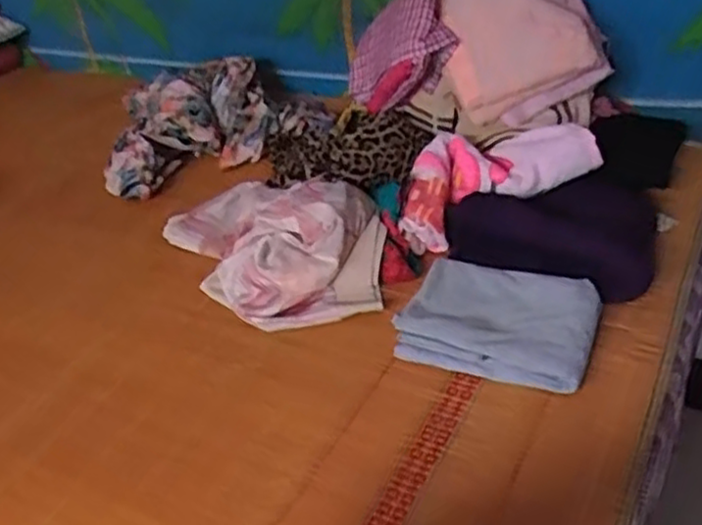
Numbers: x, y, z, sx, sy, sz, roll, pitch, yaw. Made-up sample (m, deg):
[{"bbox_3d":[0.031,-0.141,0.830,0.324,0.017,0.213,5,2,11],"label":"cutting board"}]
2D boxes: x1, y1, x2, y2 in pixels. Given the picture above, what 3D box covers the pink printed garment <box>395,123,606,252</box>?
[{"bbox_3d":[0.165,-0.103,0.858,0.234,0.084,0.106,-19,35,8],"label":"pink printed garment"}]

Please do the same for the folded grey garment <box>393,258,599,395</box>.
[{"bbox_3d":[0.148,0.060,0.732,0.183,0.037,0.133,11,40,23],"label":"folded grey garment"}]

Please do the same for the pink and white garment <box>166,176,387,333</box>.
[{"bbox_3d":[-0.090,-0.041,0.867,0.196,0.088,0.321,-27,40,-24],"label":"pink and white garment"}]

